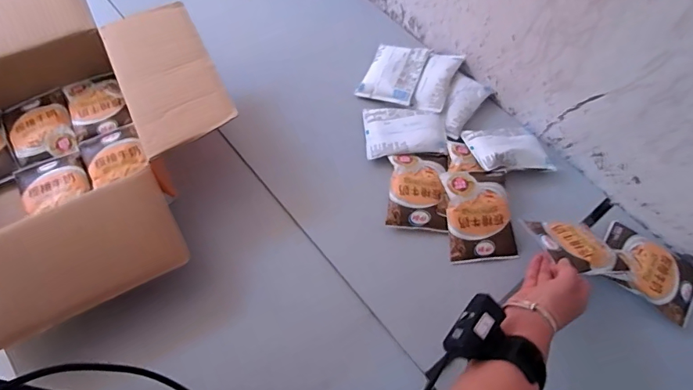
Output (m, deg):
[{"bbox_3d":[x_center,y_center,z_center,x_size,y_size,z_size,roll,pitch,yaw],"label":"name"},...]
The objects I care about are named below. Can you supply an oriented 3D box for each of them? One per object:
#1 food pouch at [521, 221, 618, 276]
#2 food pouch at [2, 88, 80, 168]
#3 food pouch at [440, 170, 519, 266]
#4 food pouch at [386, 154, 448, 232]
[{"bbox_3d":[0.297,0.064,0.581,0.094,0.017,0.088,-6,42,-18],"label":"food pouch"},{"bbox_3d":[-0.486,-0.103,0.694,0.093,0.017,0.120,-27,68,-12],"label":"food pouch"},{"bbox_3d":[0.192,0.029,0.630,0.093,0.018,0.127,-6,84,1],"label":"food pouch"},{"bbox_3d":[0.108,-0.010,0.657,0.086,0.026,0.121,4,65,2],"label":"food pouch"}]

